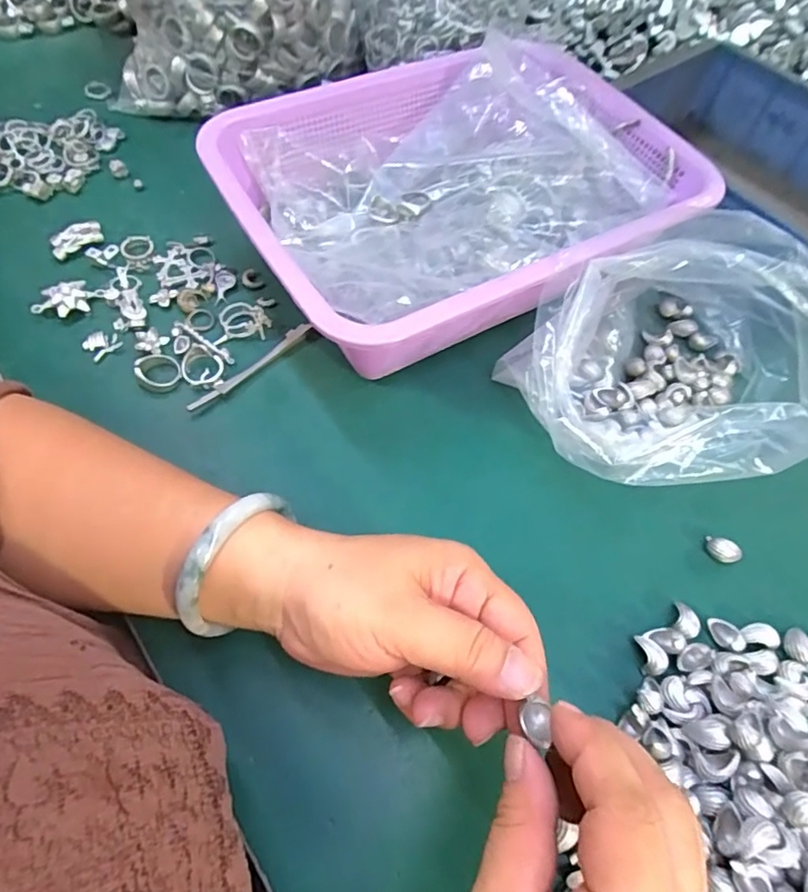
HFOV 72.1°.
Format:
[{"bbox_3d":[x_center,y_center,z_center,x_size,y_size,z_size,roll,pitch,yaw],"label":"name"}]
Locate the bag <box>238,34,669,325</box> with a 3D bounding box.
[{"bbox_3d":[0.035,-0.182,0.396,0.258,0.087,0.185,-20,64,-14],"label":"bag"}]

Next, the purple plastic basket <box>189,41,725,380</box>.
[{"bbox_3d":[0.038,-0.172,0.394,0.300,0.081,0.222,-27,65,-17],"label":"purple plastic basket"}]

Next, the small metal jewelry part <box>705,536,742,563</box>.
[{"bbox_3d":[0.184,0.060,0.320,0.018,0.009,0.012,22,62,9],"label":"small metal jewelry part"}]

